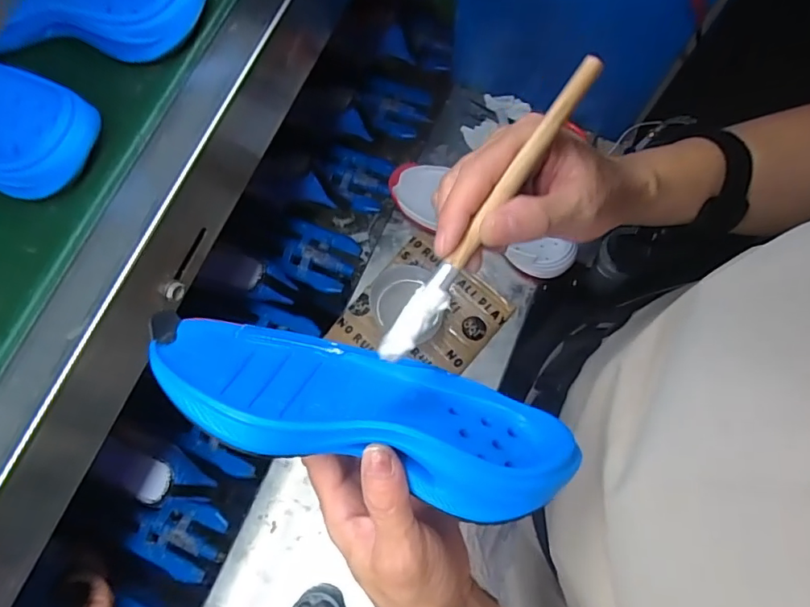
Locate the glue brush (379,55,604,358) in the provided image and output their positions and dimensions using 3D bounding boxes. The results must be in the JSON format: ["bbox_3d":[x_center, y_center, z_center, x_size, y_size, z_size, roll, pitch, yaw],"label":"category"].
[{"bbox_3d":[0.043,-0.046,0.264,0.017,0.009,0.181,35,96,9],"label":"glue brush"}]

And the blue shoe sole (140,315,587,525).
[{"bbox_3d":[-0.024,0.056,0.291,0.222,0.088,0.029,14,118,1],"label":"blue shoe sole"}]

